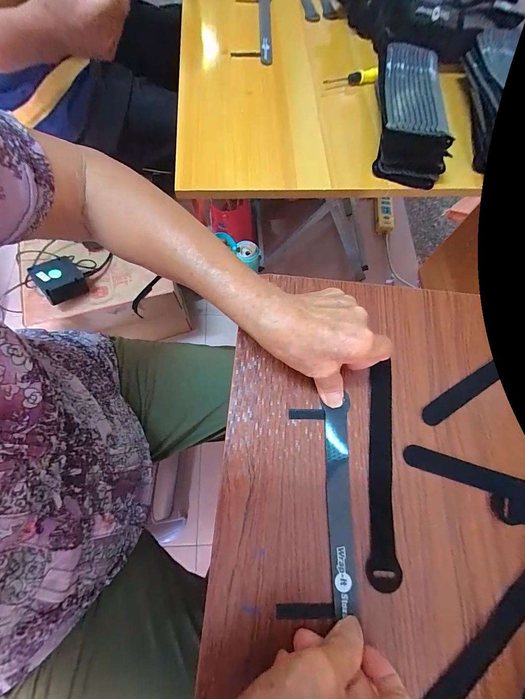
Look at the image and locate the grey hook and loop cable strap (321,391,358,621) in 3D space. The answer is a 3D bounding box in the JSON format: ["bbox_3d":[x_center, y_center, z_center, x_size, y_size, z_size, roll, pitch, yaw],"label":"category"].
[{"bbox_3d":[0.068,0.127,0.249,0.024,0.004,0.161,-1,70,5],"label":"grey hook and loop cable strap"}]

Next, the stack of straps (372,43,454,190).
[{"bbox_3d":[0.216,-0.346,0.423,0.089,0.060,0.210,8,70,1],"label":"stack of straps"}]

